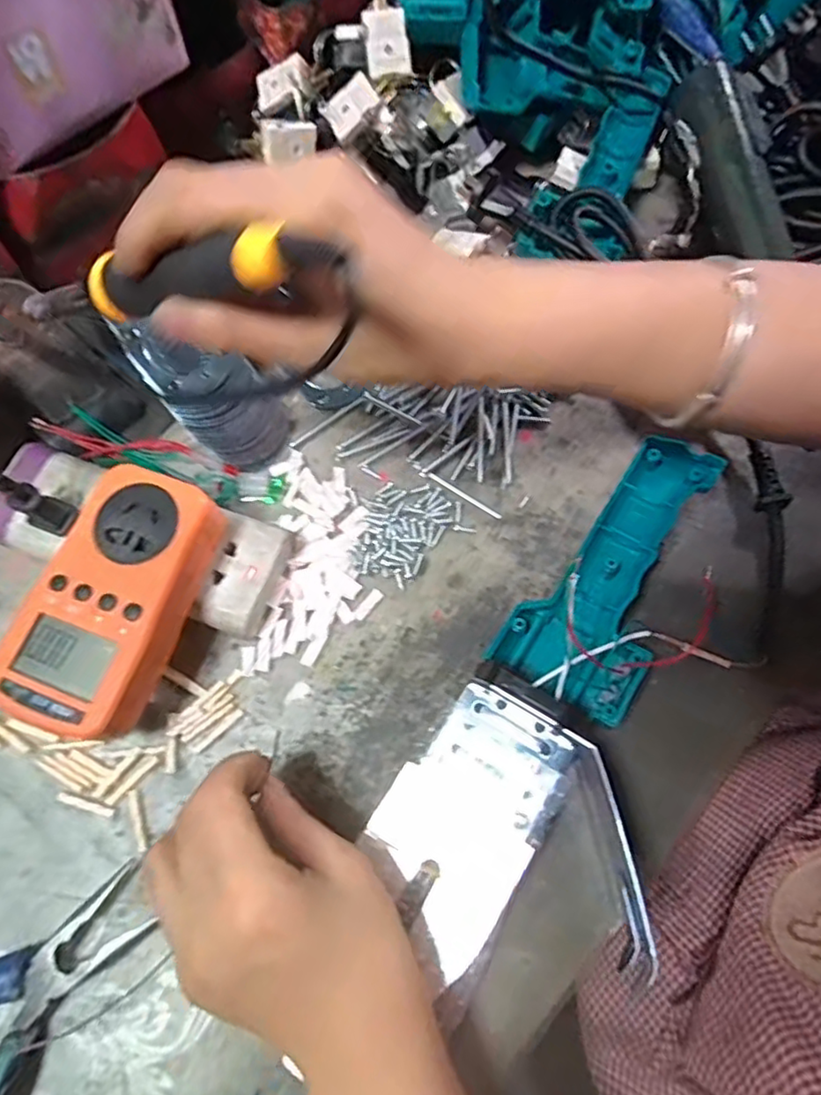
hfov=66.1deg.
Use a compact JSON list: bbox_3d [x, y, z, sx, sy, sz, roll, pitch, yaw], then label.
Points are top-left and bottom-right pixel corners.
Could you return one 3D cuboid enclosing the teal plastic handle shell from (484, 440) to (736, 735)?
[{"bbox_3d":[0.111,0.015,0.339,0.070,0.042,0.168,32,71,14],"label":"teal plastic handle shell"}]

